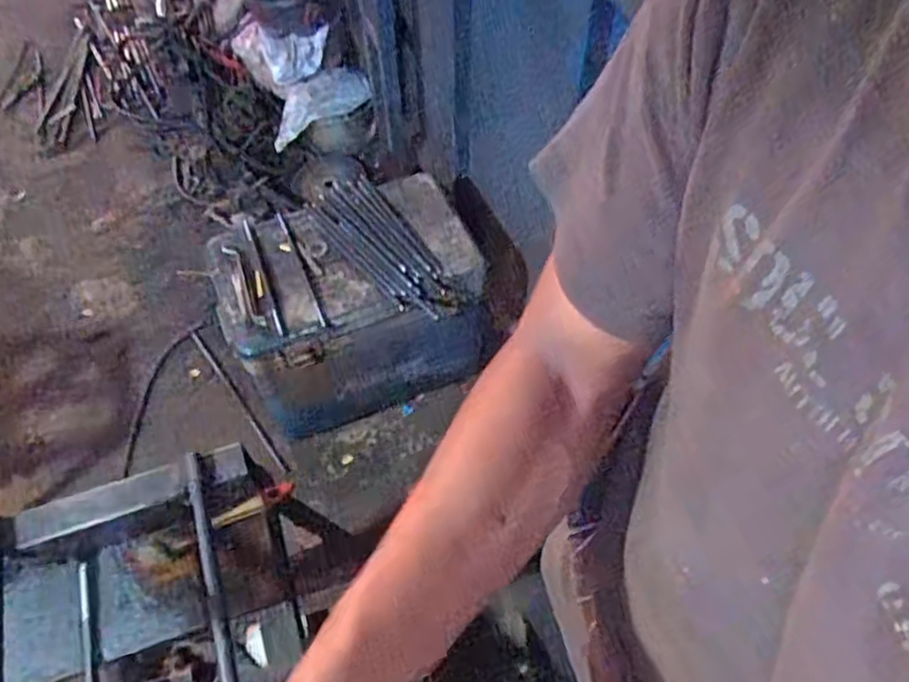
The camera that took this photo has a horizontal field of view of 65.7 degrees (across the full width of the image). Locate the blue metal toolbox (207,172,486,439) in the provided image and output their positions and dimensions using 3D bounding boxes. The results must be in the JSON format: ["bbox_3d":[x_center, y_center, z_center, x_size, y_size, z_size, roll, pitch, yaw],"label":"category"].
[{"bbox_3d":[-0.216,-0.074,1.503,0.496,0.355,0.321,-22,60,-12],"label":"blue metal toolbox"}]

